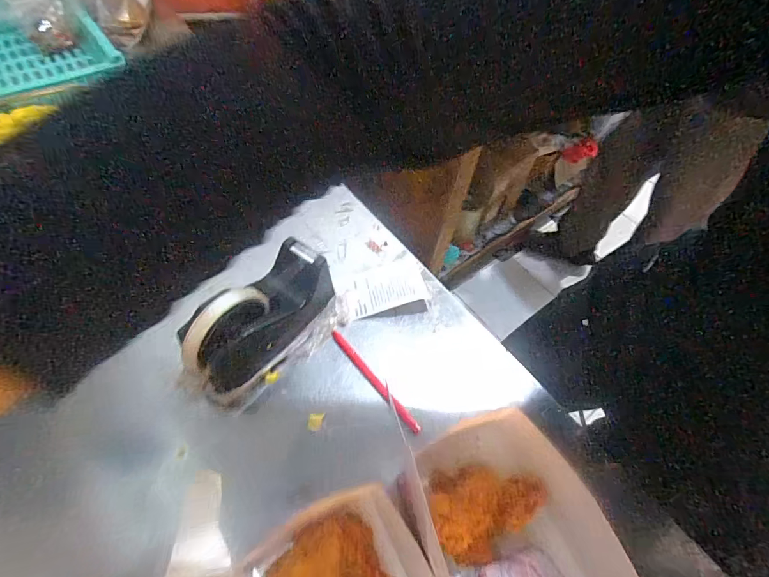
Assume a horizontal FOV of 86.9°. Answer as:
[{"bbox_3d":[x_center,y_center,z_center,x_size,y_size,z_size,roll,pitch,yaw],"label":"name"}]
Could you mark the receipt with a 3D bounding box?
[{"bbox_3d":[0.000,0.000,0.479,0.096,0.011,0.056,-16,59,-14],"label":"receipt"}]

